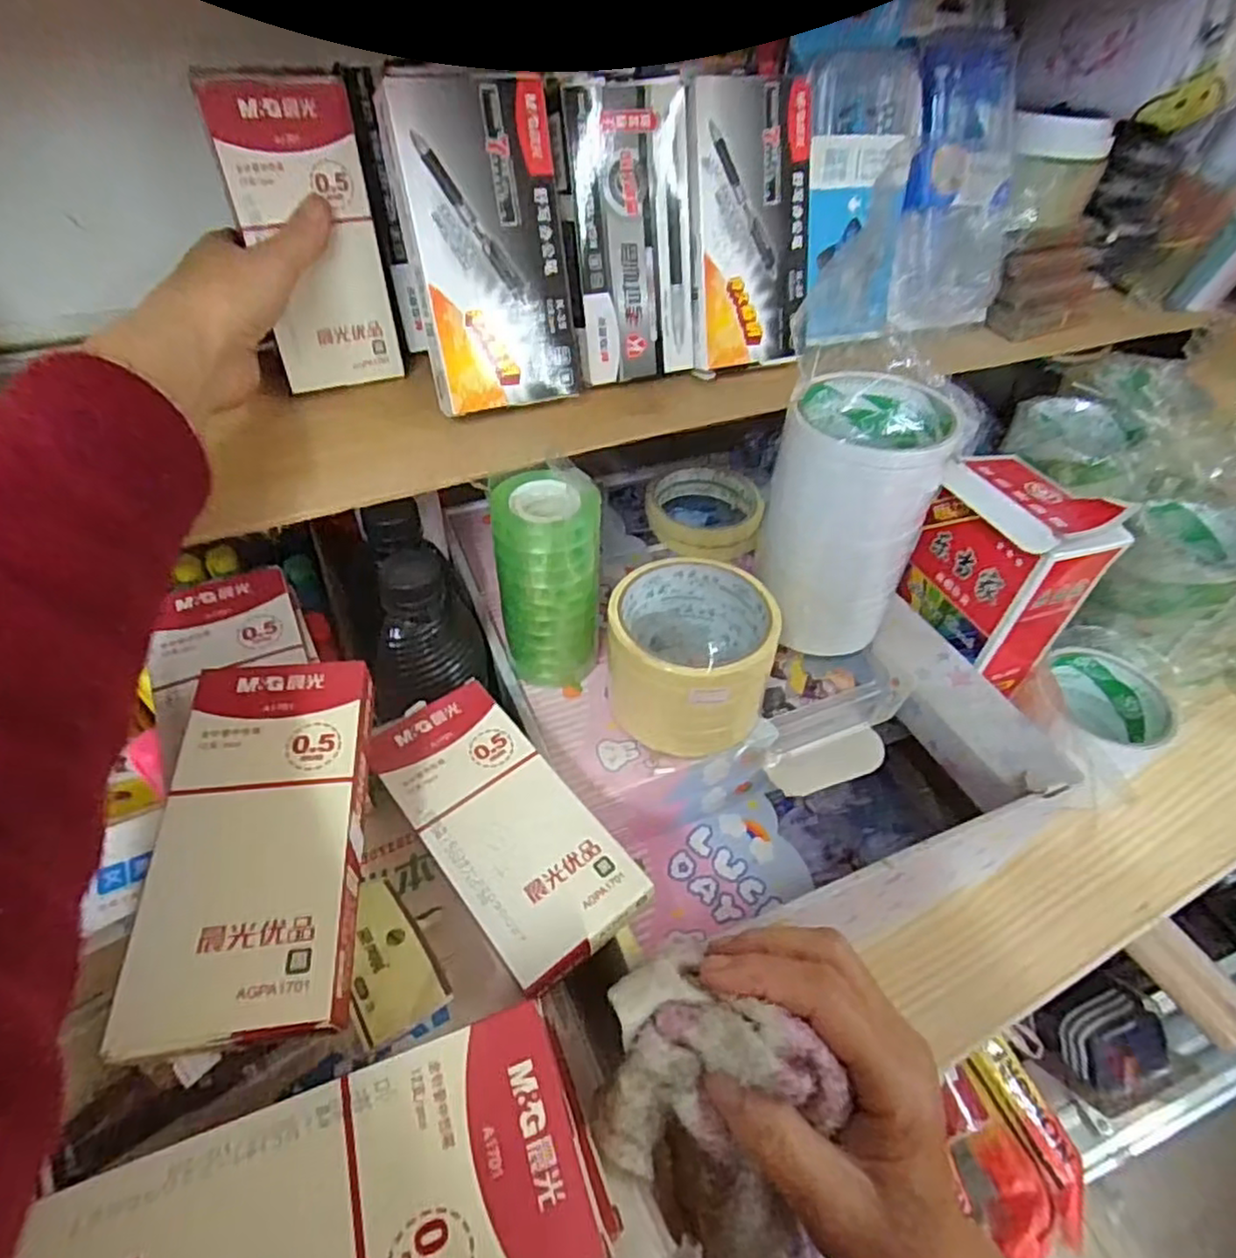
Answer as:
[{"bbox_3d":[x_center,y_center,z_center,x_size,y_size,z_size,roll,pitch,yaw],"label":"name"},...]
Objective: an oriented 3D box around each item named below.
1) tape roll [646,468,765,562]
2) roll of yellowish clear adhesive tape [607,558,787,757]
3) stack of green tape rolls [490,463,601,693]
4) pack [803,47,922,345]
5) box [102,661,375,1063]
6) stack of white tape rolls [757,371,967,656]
[{"bbox_3d":[0.064,-0.089,0.504,0.083,0.029,0.092,13,48,8],"label":"tape roll"},{"bbox_3d":[0.040,0.015,0.378,0.086,0.067,0.087,2,47,-2],"label":"roll of yellowish clear adhesive tape"},{"bbox_3d":[-0.037,-0.024,0.375,0.054,0.118,0.042,-3,47,-7],"label":"stack of green tape rolls"},{"bbox_3d":[0.154,-0.276,0.439,0.079,0.160,0.027,-4,21,-8],"label":"pack"},{"bbox_3d":[-0.135,0.077,0.262,0.068,0.023,0.144,-5,48,-9],"label":"box"},{"bbox_3d":[0.132,-0.065,0.400,0.086,0.136,0.087,24,50,17],"label":"stack of white tape rolls"}]

